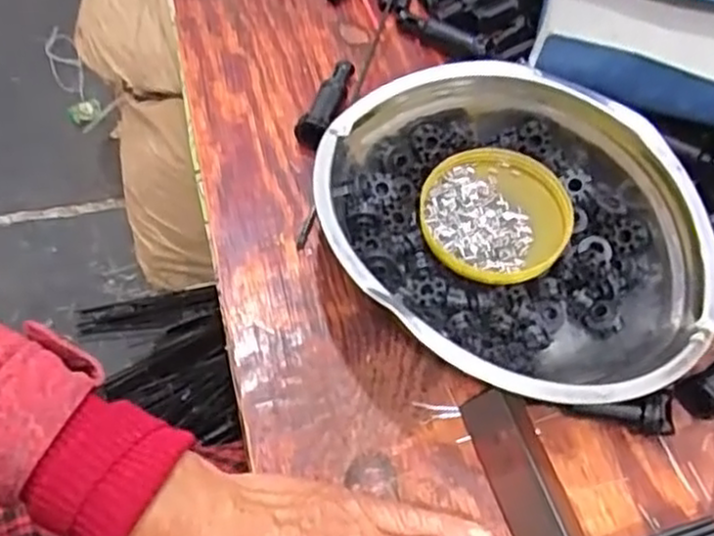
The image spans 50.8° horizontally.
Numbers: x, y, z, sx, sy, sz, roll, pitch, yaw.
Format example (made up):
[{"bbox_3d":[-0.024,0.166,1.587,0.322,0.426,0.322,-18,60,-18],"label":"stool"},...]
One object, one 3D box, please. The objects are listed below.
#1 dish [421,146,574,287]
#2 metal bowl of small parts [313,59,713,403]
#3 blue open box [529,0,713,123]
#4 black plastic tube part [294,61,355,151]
[{"bbox_3d":[0.079,-0.030,0.426,0.080,0.013,0.087,2,62,-4],"label":"dish"},{"bbox_3d":[0.082,-0.018,0.410,0.216,0.056,0.189,13,62,2],"label":"metal bowl of small parts"},{"bbox_3d":[0.195,-0.138,0.455,0.176,0.044,0.114,11,62,1],"label":"blue open box"},{"bbox_3d":[-0.017,-0.103,0.472,0.016,0.024,0.079,22,63,7],"label":"black plastic tube part"}]

